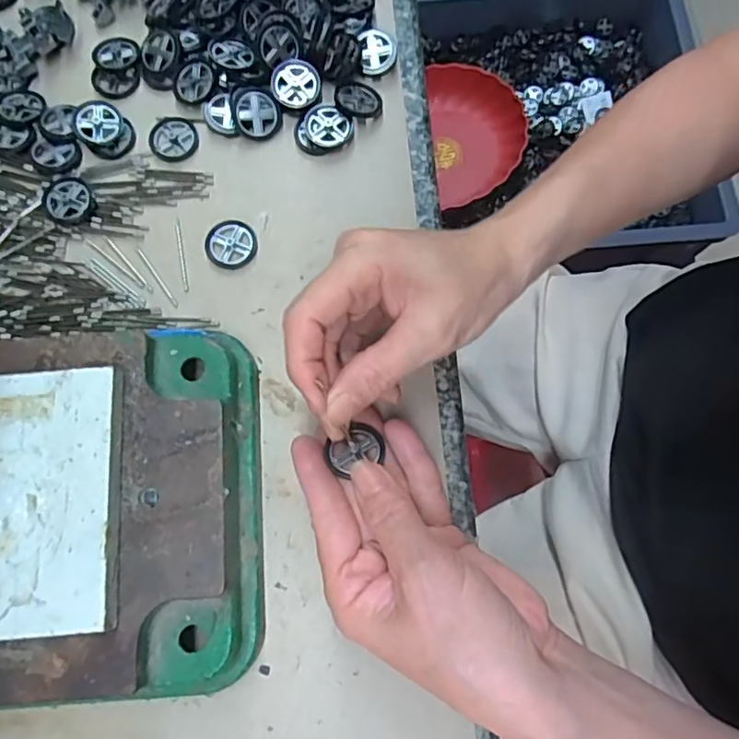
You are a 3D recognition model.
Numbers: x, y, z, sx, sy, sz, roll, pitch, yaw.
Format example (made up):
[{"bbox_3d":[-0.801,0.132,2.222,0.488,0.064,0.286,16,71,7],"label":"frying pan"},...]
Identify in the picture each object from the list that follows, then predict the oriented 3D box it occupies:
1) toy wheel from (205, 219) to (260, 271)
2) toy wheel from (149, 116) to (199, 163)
[{"bbox_3d":[-0.076,-0.070,0.320,0.028,0.004,0.027,0,76,1],"label":"toy wheel"},{"bbox_3d":[-0.114,-0.134,0.335,0.028,0.004,0.028,0,76,1],"label":"toy wheel"}]

